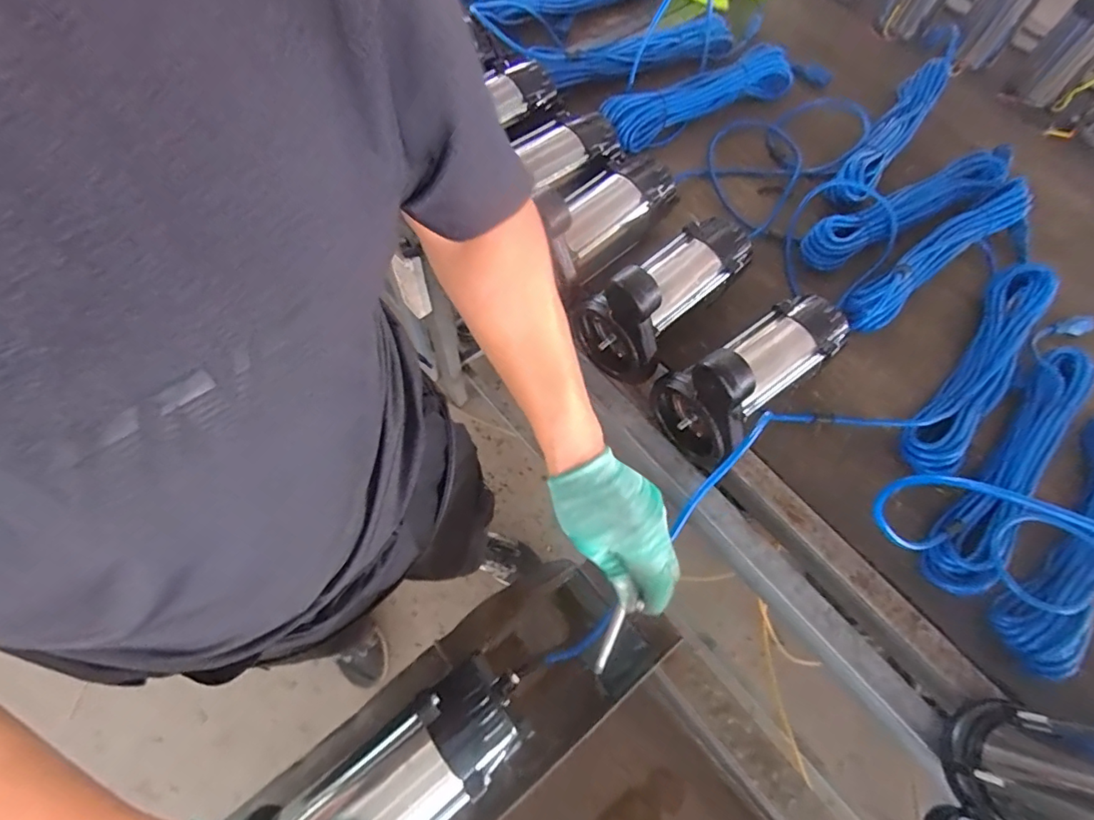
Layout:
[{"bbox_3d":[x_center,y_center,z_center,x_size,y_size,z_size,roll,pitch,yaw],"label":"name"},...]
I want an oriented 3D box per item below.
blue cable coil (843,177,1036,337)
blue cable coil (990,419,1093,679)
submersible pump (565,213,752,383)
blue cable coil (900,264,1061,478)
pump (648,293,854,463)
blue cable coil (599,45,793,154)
[{"bbox_3d":[0.529,-0.211,0.711,0.349,0.071,0.063,-34,72,-15],"label":"blue cable coil"},{"bbox_3d":[0.597,0.125,0.574,0.087,0.045,0.353,41,71,14],"label":"blue cable coil"},{"bbox_3d":[0.150,-0.160,0.635,0.108,0.150,0.229,41,71,14],"label":"submersible pump"},{"bbox_3d":[0.535,-0.053,0.649,0.080,0.061,0.338,36,70,12],"label":"blue cable coil"},{"bbox_3d":[0.238,-0.057,0.597,0.226,0.154,0.108,-38,74,-17],"label":"pump"},{"bbox_3d":[0.234,-0.483,0.805,0.351,0.055,0.060,-29,71,-14],"label":"blue cable coil"}]

